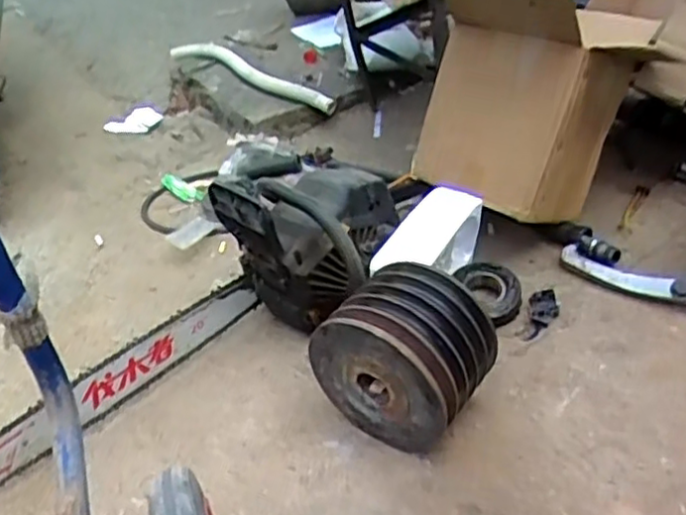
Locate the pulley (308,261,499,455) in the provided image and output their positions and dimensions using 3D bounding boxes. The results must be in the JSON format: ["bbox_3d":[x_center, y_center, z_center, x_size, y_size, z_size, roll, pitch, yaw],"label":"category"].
[{"bbox_3d":[0.073,0.142,0.891,0.210,0.241,0.115,19,42,24],"label":"pulley"}]

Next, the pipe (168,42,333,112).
[{"bbox_3d":[-0.176,-0.318,1.171,0.360,0.054,0.047,25,45,30],"label":"pipe"}]

